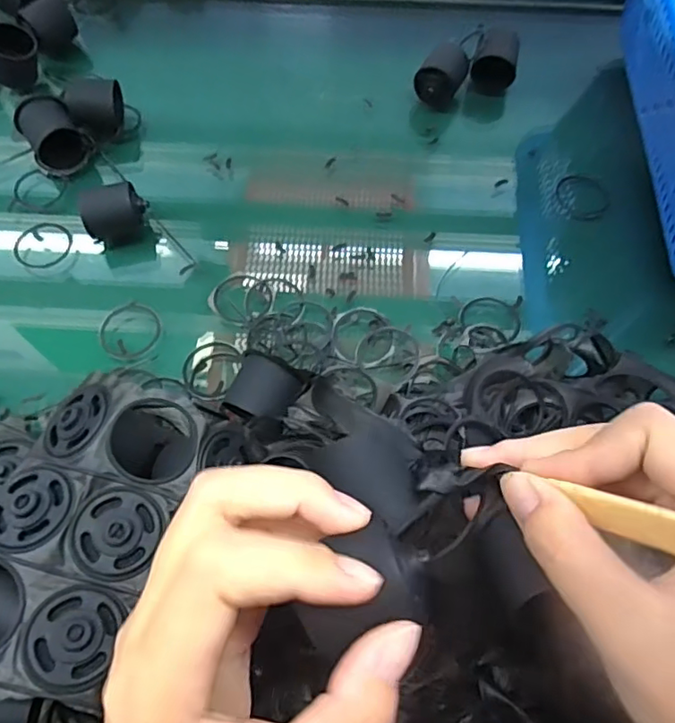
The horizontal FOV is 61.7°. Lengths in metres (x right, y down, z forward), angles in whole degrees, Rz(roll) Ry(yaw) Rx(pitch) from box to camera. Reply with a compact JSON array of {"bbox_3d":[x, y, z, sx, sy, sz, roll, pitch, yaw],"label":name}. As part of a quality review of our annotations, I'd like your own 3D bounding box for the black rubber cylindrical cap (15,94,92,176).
[{"bbox_3d":[-0.187,-0.150,0.372,0.034,0.032,0.039,-33,69,-15],"label":"black rubber cylindrical cap"}]

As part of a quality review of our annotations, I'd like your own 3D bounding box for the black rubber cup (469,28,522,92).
[{"bbox_3d":[0.112,-0.213,0.400,0.030,0.032,0.025,13,65,5],"label":"black rubber cup"}]

